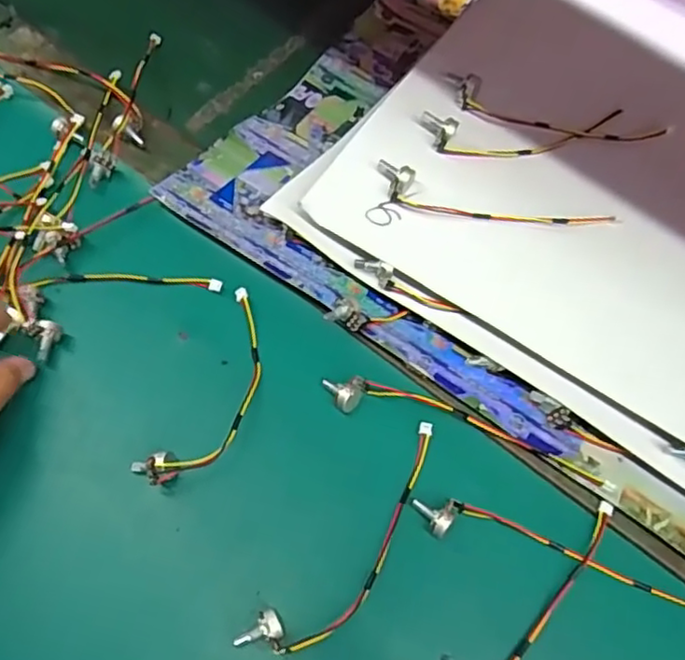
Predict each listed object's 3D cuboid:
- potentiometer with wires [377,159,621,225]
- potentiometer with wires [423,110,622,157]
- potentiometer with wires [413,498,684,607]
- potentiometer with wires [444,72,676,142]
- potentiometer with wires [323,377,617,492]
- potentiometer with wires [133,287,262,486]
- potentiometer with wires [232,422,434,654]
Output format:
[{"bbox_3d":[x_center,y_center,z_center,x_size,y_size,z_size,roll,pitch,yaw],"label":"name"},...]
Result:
[{"bbox_3d":[0.100,-0.080,0.411,0.158,0.017,0.027,11,66,2],"label":"potentiometer with wires"},{"bbox_3d":[0.129,-0.138,0.438,0.145,0.019,0.032,-6,66,-6],"label":"potentiometer with wires"},{"bbox_3d":[0.126,0.124,0.356,0.177,0.012,0.023,15,66,4],"label":"potentiometer with wires"},{"bbox_3d":[0.150,-0.151,0.444,0.160,0.013,0.031,14,66,4],"label":"potentiometer with wires"},{"bbox_3d":[0.073,0.058,0.382,0.176,0.012,0.022,17,66,5],"label":"potentiometer with wires"},{"bbox_3d":[-0.074,0.035,0.386,0.045,0.021,0.129,23,67,8],"label":"potentiometer with wires"},{"bbox_3d":[0.012,0.118,0.353,0.036,0.016,0.152,39,70,14],"label":"potentiometer with wires"}]

